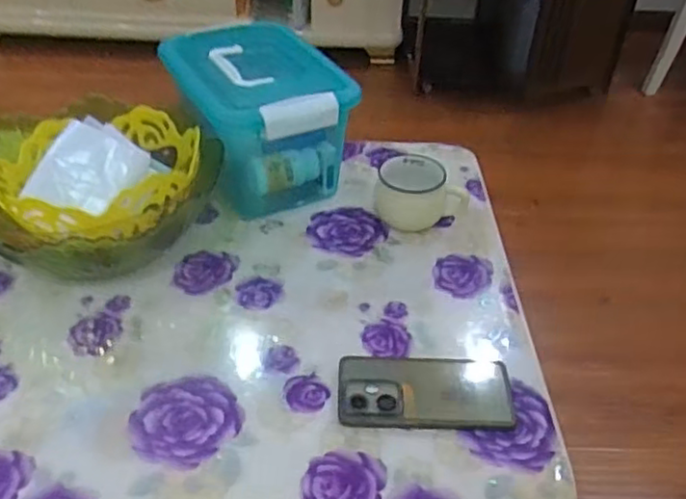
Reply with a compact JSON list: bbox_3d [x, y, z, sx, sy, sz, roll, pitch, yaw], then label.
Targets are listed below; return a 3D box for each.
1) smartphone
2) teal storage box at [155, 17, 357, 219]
[{"bbox_3d":[0.077,0.130,0.614,0.158,0.014,0.077,3,40,0],"label":"smartphone"},{"bbox_3d":[-0.120,-0.176,0.860,0.169,0.152,0.262,-19,45,-25],"label":"teal storage box"}]

